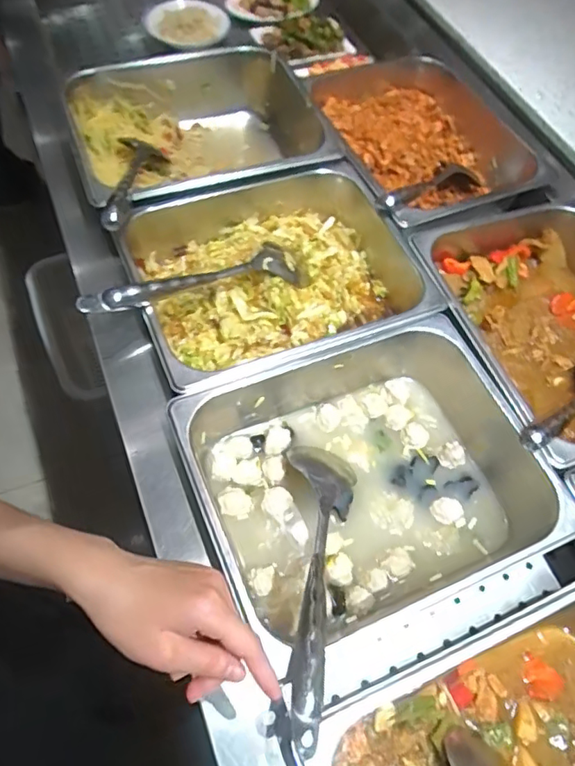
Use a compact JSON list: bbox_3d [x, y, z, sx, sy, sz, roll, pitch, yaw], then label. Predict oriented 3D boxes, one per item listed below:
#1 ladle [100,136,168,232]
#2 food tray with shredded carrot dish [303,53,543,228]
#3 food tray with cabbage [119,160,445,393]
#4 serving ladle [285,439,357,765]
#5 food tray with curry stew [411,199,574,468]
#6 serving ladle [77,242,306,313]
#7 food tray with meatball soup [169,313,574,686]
[{"bbox_3d":[-0.193,-0.246,0.661,0.056,0.037,0.276,1,39,-4],"label":"ladle"},{"bbox_3d":[0.194,-0.350,0.813,0.285,0.096,0.326,-18,63,-14],"label":"food tray with shredded carrot dish"},{"bbox_3d":[-0.010,-0.125,0.659,0.328,0.087,0.271,-17,63,-14],"label":"food tray with cabbage"},{"bbox_3d":[0.022,0.162,0.476,0.067,0.047,0.286,10,36,1],"label":"serving ladle"},{"bbox_3d":[0.320,-0.068,0.650,0.279,0.090,0.326,-15,62,-13],"label":"food tray with curry stew"},{"bbox_3d":[-0.096,-0.116,0.619,0.280,0.037,0.052,-19,62,-32],"label":"serving ladle"},{"bbox_3d":[0.078,0.093,0.544,0.325,0.096,0.264,-19,63,-15],"label":"food tray with meatball soup"}]

